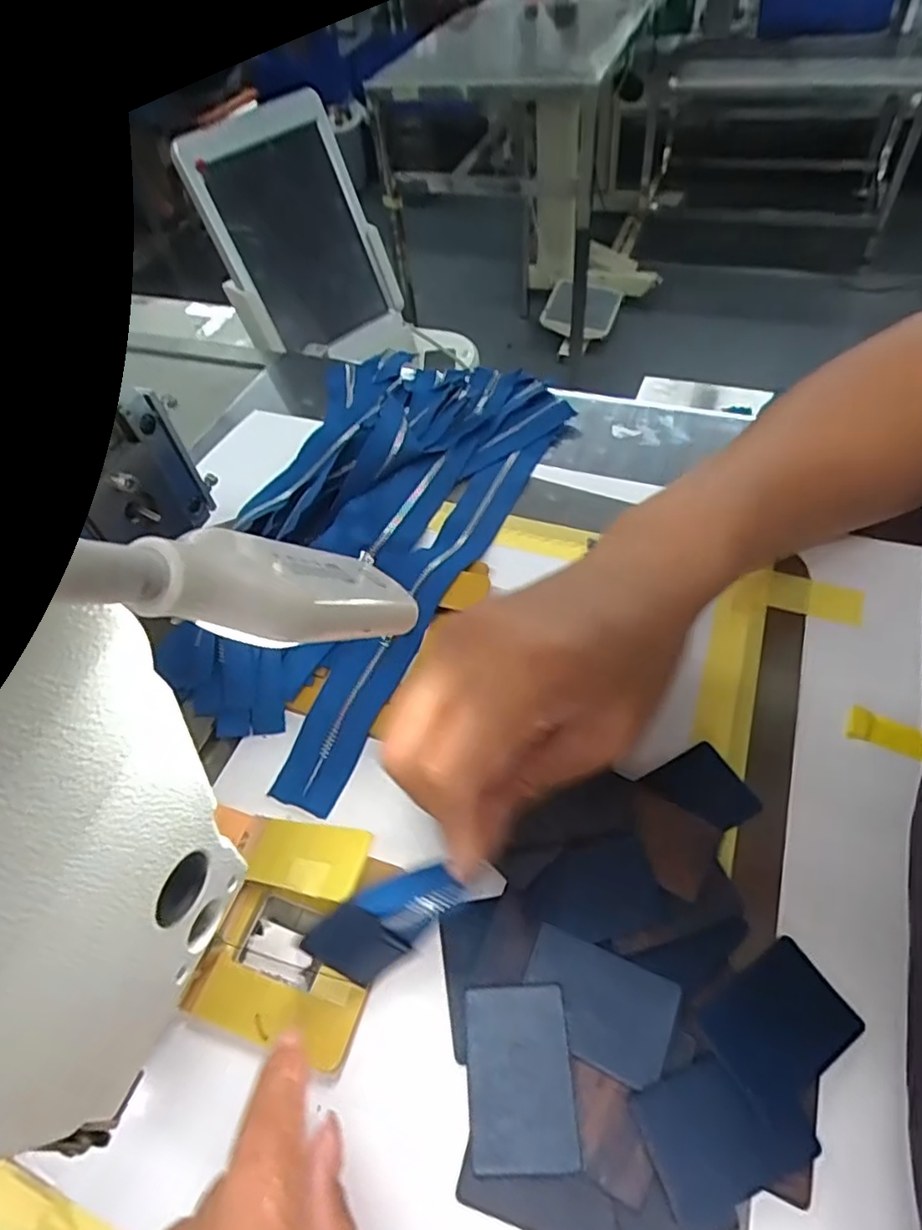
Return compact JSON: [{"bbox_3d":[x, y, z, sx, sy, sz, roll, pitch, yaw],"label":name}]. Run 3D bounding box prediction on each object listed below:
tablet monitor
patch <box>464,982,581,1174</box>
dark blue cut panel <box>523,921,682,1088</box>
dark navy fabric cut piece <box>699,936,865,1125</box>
[{"bbox_3d":[-0.154,-0.357,0.600,0.160,0.193,0.029,-41,38,-24],"label":"tablet monitor"},{"bbox_3d":[0.020,0.155,0.216,0.035,0.004,0.051,-7,60,6],"label":"patch"},{"bbox_3d":[0.047,0.135,0.223,0.051,0.004,0.035,19,57,19],"label":"dark blue cut panel"},{"bbox_3d":[0.109,0.139,0.220,0.048,0.004,0.034,-26,51,-19],"label":"dark navy fabric cut piece"}]

